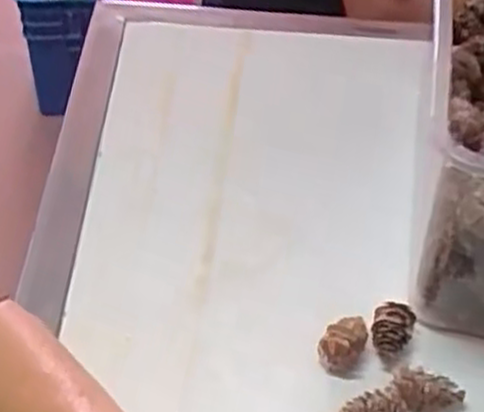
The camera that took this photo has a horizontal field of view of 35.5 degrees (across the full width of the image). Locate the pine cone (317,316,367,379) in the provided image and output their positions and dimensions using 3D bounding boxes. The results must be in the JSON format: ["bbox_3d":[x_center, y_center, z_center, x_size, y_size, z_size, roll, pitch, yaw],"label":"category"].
[{"bbox_3d":[0.055,0.076,0.414,0.023,0.022,0.027,16,46,12],"label":"pine cone"}]

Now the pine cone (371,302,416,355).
[{"bbox_3d":[0.084,0.071,0.423,0.022,0.022,0.026,13,46,9],"label":"pine cone"}]

